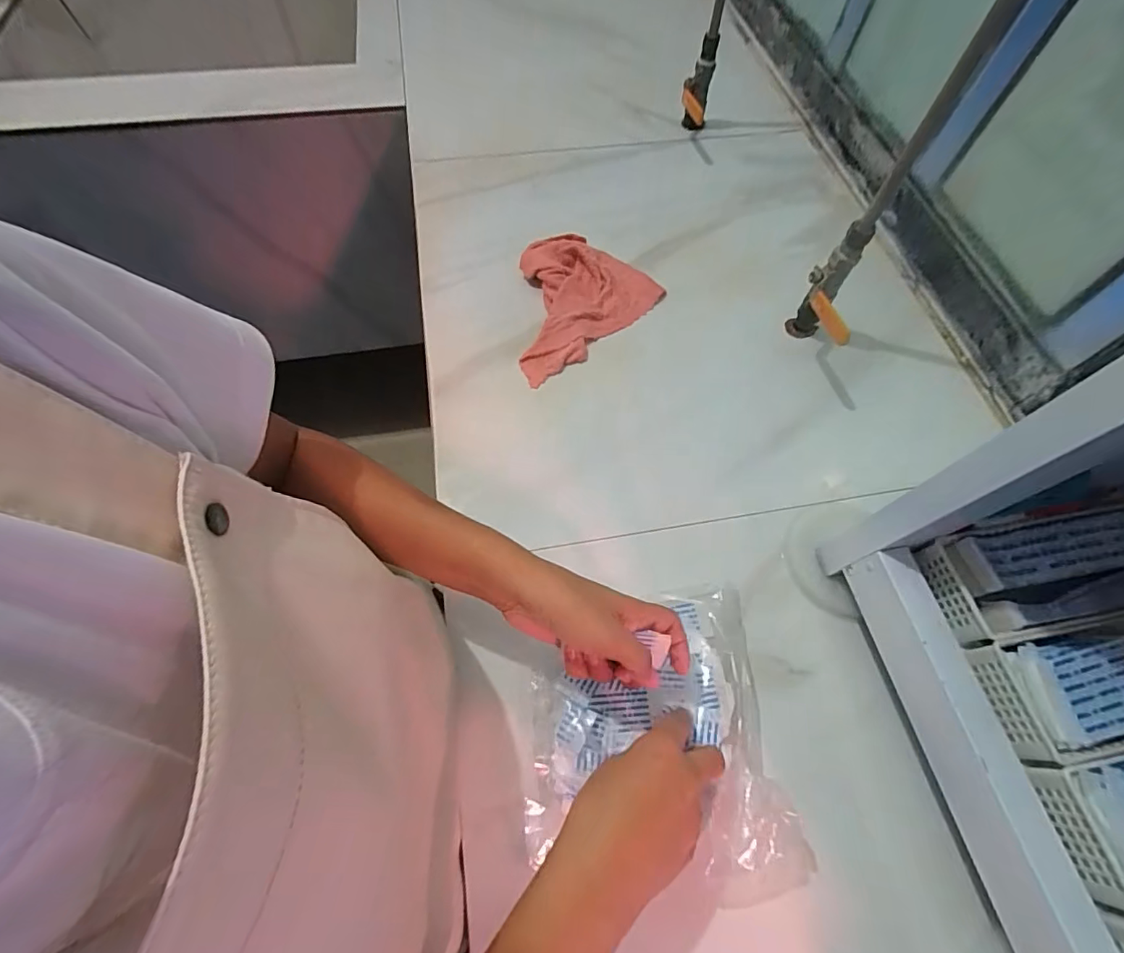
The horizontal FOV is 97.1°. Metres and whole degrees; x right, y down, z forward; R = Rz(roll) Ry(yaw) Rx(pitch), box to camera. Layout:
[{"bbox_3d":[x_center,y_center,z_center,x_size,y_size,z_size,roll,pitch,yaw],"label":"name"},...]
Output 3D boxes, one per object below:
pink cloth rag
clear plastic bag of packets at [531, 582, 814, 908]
[{"bbox_3d":[0.002,-0.212,0.590,0.151,0.028,0.207,42,69,18],"label":"pink cloth rag"},{"bbox_3d":[0.065,0.177,0.369,0.174,0.070,0.201,2,63,-1],"label":"clear plastic bag of packets"}]

